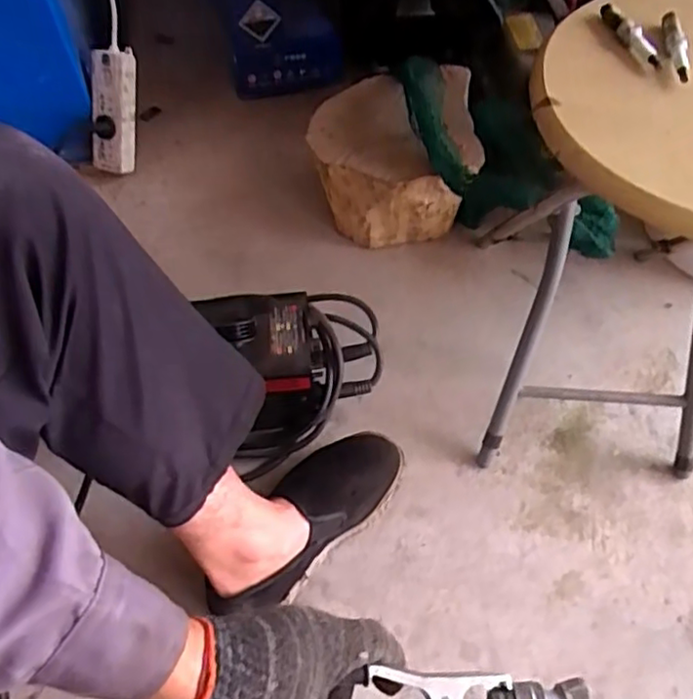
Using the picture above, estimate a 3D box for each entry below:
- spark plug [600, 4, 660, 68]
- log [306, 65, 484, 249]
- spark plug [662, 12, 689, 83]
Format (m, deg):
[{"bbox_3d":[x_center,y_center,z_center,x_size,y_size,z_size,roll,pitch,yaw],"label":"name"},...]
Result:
[{"bbox_3d":[0.216,-0.243,0.493,0.014,0.015,0.082,-10,59,-7],"label":"spark plug"},{"bbox_3d":[0.066,-0.257,0.901,0.215,0.185,0.204,6,58,4],"label":"log"},{"bbox_3d":[0.246,-0.229,0.482,0.014,0.011,0.073,6,59,3],"label":"spark plug"}]

